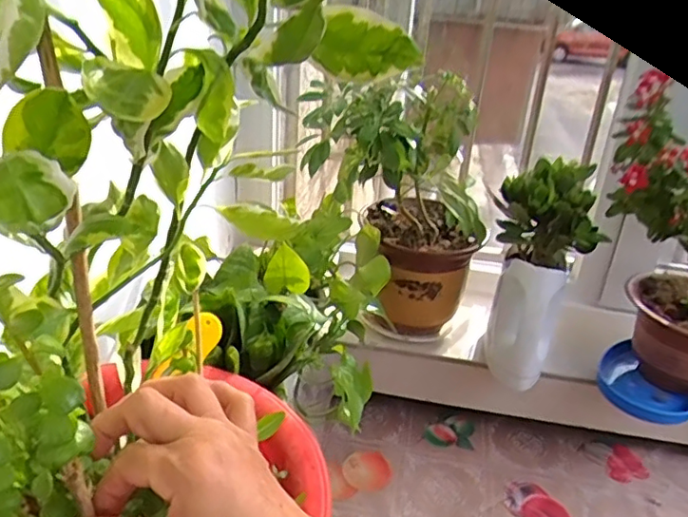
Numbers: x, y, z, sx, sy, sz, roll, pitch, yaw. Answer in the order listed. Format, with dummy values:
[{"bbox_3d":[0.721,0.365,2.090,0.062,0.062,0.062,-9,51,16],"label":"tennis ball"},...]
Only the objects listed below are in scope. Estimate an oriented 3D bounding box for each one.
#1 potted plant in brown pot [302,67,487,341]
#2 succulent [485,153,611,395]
[{"bbox_3d":[0.082,-0.059,0.867,0.227,0.354,0.216,14,29,17],"label":"potted plant in brown pot"},{"bbox_3d":[0.267,0.027,0.837,0.128,0.270,0.149,8,28,6],"label":"succulent"}]

